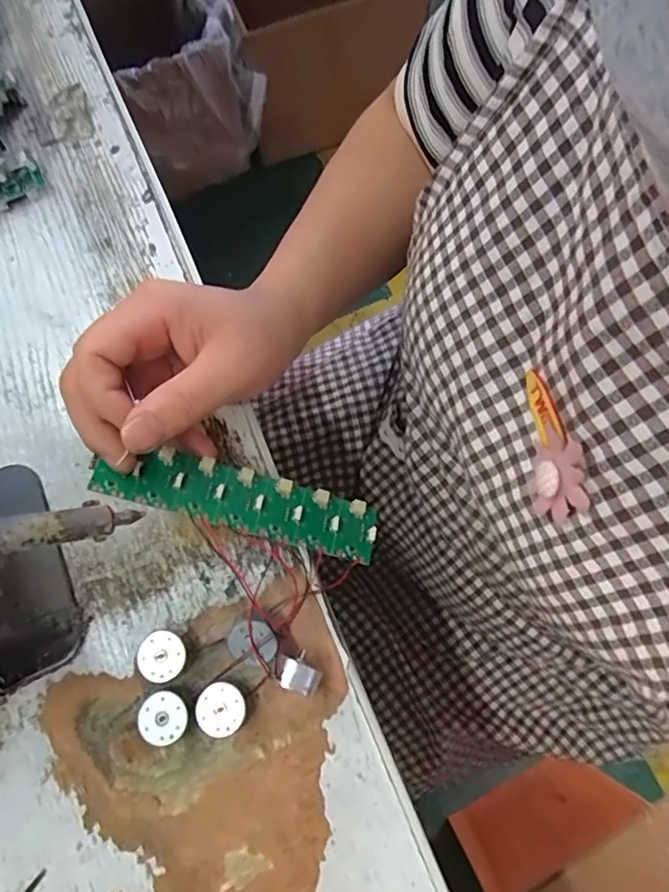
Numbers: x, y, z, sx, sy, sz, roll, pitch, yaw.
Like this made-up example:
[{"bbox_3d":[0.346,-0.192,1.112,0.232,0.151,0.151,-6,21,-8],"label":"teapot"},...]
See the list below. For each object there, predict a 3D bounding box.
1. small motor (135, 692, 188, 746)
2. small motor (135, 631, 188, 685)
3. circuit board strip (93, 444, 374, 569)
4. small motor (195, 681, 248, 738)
[{"bbox_3d":[-0.080,0.128,0.264,0.022,0.013,0.022,0,71,-1],"label":"small motor"},{"bbox_3d":[-0.082,0.101,0.270,0.023,0.014,0.022,0,71,-1],"label":"small motor"},{"bbox_3d":[-0.045,0.026,0.271,0.134,0.007,0.032,15,71,-11],"label":"circuit board strip"},{"bbox_3d":[-0.053,0.124,0.264,0.022,0.013,0.023,0,71,-1],"label":"small motor"}]

